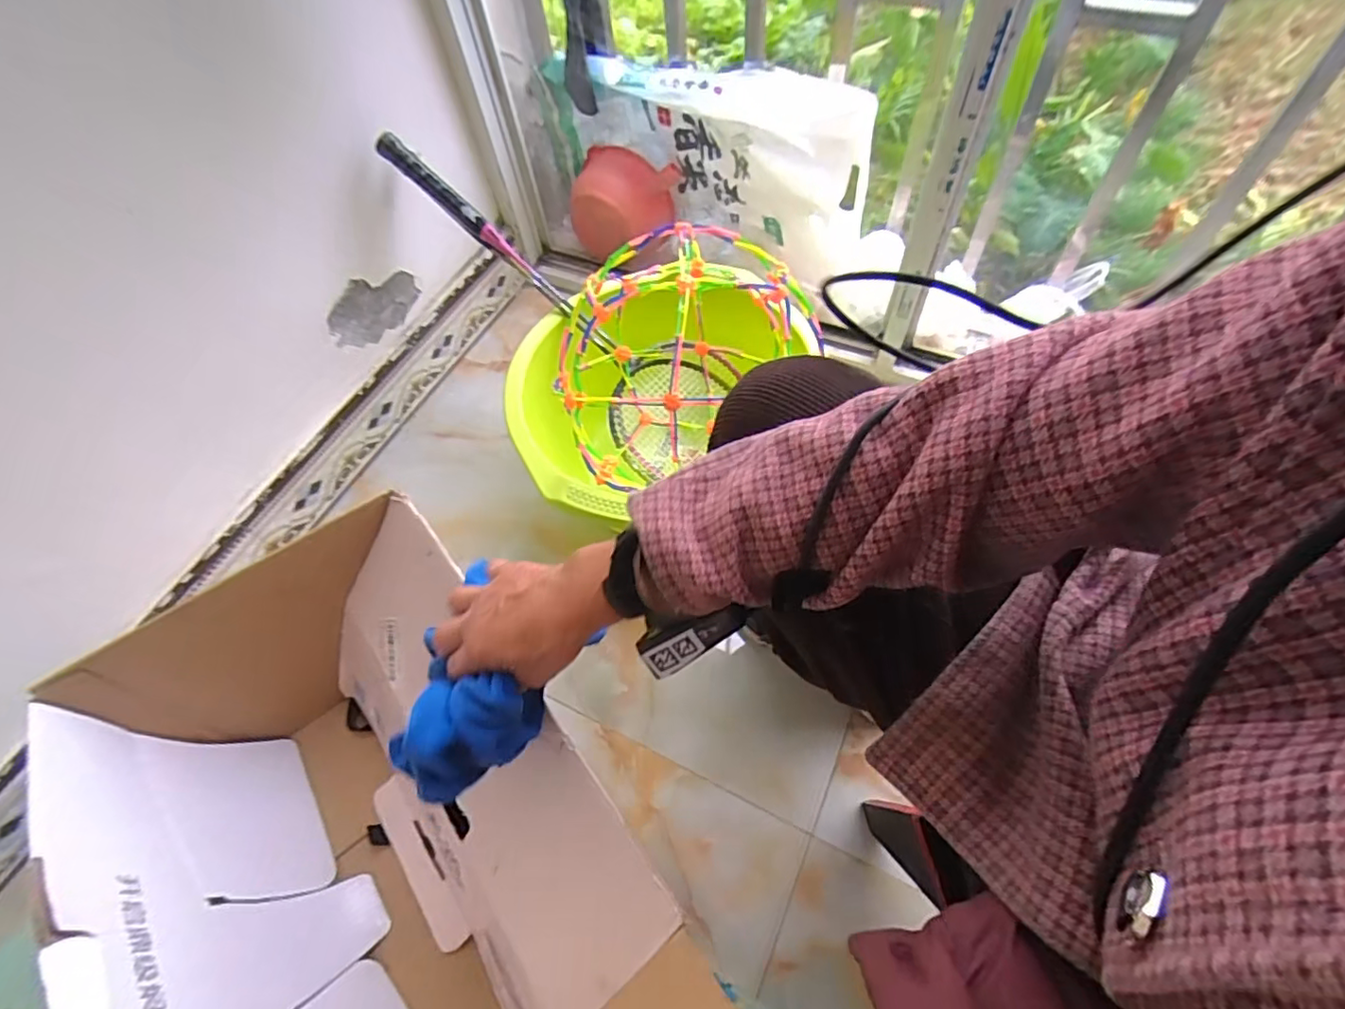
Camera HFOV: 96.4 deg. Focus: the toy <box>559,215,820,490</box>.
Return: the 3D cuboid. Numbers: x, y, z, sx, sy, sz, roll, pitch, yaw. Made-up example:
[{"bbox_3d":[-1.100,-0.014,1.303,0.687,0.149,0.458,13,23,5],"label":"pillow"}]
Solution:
[{"bbox_3d":[0.013,-0.167,0.724,0.283,0.286,0.291,-14,58,-4],"label":"toy"}]

